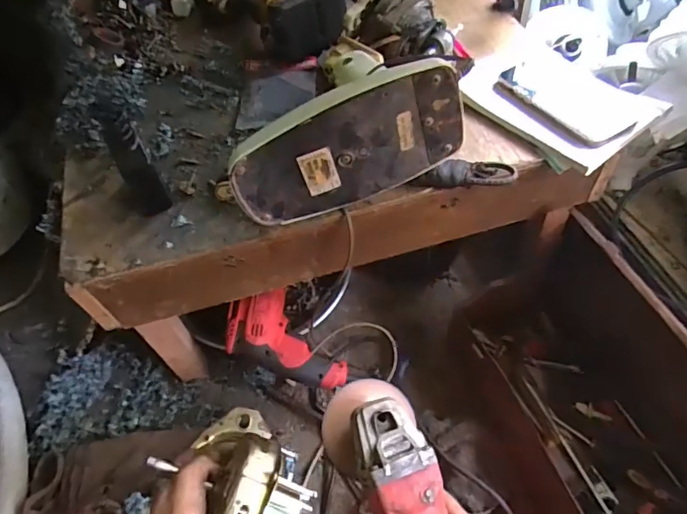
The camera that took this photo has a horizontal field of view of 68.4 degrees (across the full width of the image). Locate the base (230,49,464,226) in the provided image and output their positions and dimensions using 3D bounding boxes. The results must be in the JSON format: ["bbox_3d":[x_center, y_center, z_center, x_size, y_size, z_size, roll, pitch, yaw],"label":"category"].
[{"bbox_3d":[0.005,-0.114,0.494,0.227,0.152,0.043,-14,55,-7],"label":"base"}]

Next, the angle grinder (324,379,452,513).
[{"bbox_3d":[0.059,0.249,0.449,0.082,0.073,0.288,-17,68,-8],"label":"angle grinder"}]

